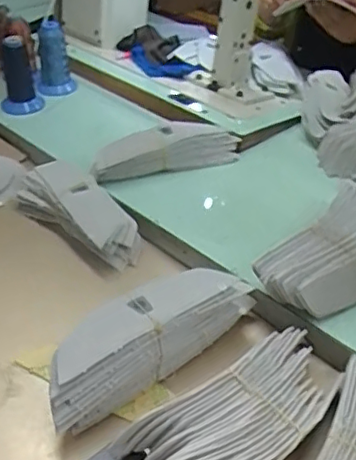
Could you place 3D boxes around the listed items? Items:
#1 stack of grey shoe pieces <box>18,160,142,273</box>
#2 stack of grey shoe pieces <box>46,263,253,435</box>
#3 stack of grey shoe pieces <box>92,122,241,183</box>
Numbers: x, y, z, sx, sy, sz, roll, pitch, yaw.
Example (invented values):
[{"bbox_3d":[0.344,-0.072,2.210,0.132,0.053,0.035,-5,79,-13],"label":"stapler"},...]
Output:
[{"bbox_3d":[-0.125,-0.026,0.745,0.078,0.059,0.194,-29,47,-32],"label":"stack of grey shoe pieces"},{"bbox_3d":[-0.029,0.101,0.565,0.219,0.080,0.062,-26,45,-30],"label":"stack of grey shoe pieces"},{"bbox_3d":[-0.016,-0.110,0.817,0.208,0.047,0.064,-11,40,-14],"label":"stack of grey shoe pieces"}]

